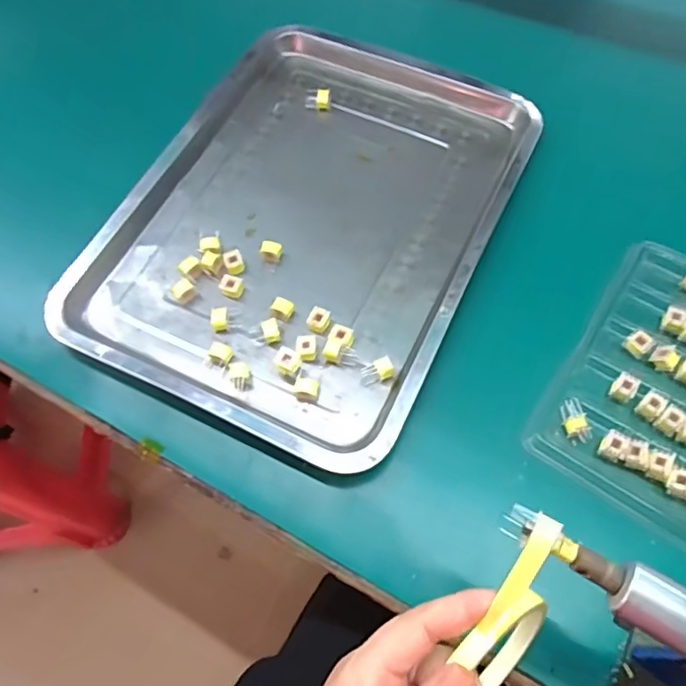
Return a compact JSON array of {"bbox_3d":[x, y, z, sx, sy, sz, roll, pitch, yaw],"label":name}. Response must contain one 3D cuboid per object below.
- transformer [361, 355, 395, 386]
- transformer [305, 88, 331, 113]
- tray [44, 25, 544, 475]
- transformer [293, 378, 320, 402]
[{"bbox_3d":[0.026,0.020,0.395,0.024,0.016,0.014,-11,64,-3],"label":"transformer"},{"bbox_3d":[-0.024,-0.234,0.529,0.025,0.020,0.013,-7,64,-1],"label":"transformer"},{"bbox_3d":[-0.025,-0.116,0.475,0.298,0.033,0.402,23,67,13],"label":"tray"},{"bbox_3d":[-0.026,0.034,0.394,0.017,0.010,0.014,7,64,6],"label":"transformer"}]

